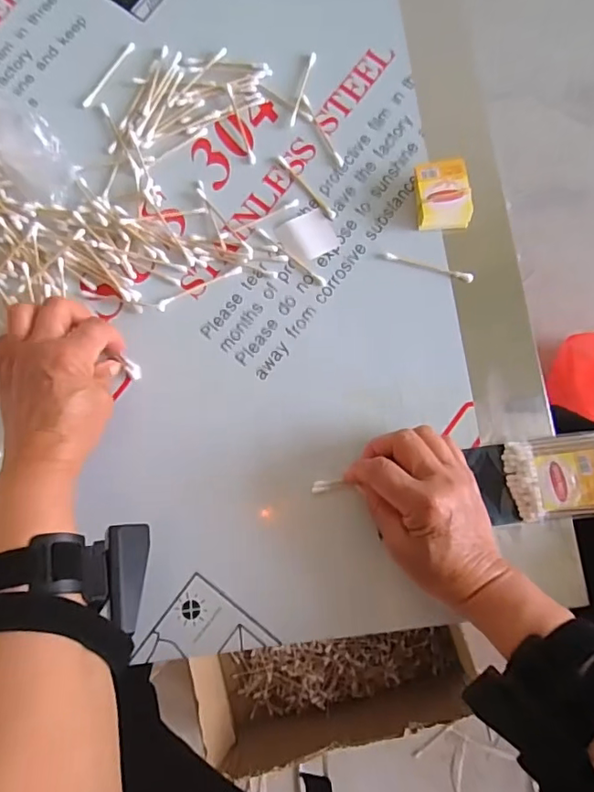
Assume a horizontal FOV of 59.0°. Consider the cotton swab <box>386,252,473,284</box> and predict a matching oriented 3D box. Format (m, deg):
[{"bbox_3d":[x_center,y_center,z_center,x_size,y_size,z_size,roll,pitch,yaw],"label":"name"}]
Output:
[{"bbox_3d":[0.108,-0.106,0.428,0.072,0.005,0.007,18,81,4],"label":"cotton swab"}]

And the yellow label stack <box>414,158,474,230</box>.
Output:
[{"bbox_3d":[0.118,-0.162,0.428,0.044,0.023,0.051,-2,81,1],"label":"yellow label stack"}]

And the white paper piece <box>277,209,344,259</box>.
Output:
[{"bbox_3d":[0.010,-0.133,0.436,0.044,0.004,0.040,-24,81,-3],"label":"white paper piece"}]

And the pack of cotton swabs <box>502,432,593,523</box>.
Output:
[{"bbox_3d":[0.208,0.058,0.387,0.098,0.019,0.060,-8,74,11],"label":"pack of cotton swabs"}]

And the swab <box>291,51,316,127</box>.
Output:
[{"bbox_3d":[0.005,-0.268,0.458,0.006,0.006,0.071,15,81,3],"label":"swab"}]

